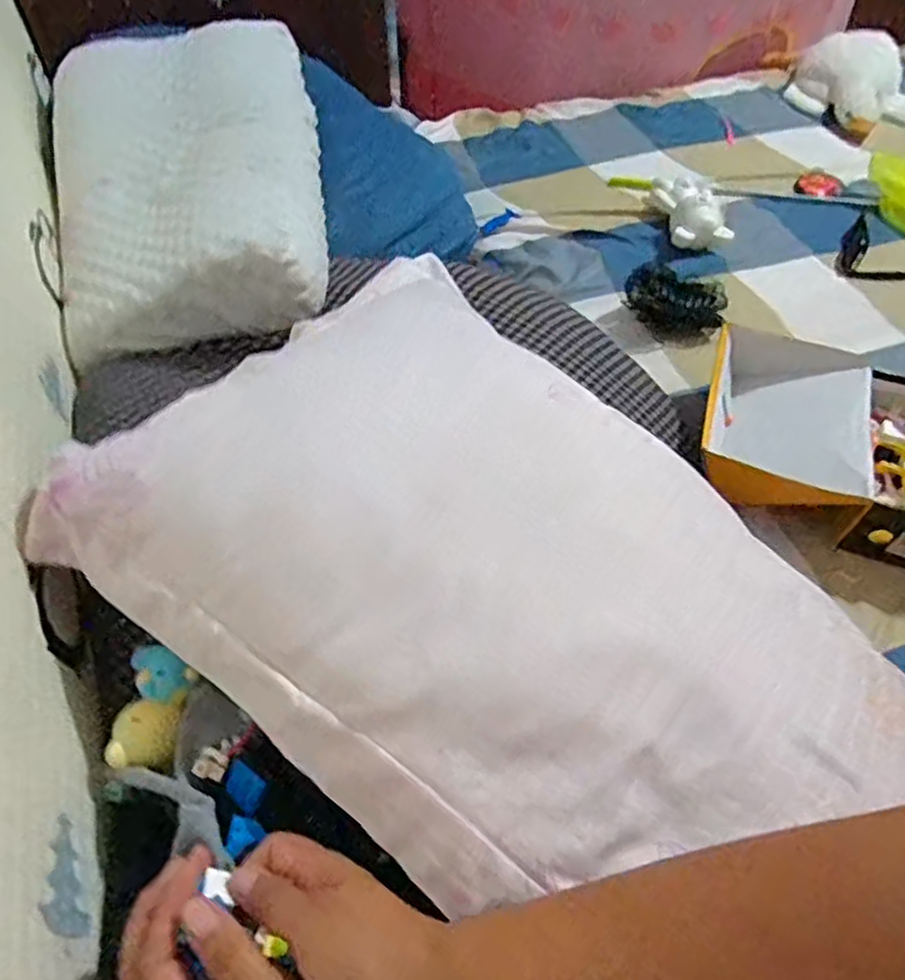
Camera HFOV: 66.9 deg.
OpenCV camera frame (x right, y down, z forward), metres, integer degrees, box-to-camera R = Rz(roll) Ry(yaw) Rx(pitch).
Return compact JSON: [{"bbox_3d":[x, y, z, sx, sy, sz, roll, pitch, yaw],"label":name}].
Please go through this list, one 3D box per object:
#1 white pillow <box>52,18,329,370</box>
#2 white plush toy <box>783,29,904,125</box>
[{"bbox_3d":[-0.305,-0.367,0.781,0.298,0.107,0.483,-9,53,-6],"label":"white pillow"},{"bbox_3d":[0.758,-0.721,1.207,0.297,0.068,0.236,22,56,17],"label":"white plush toy"}]

